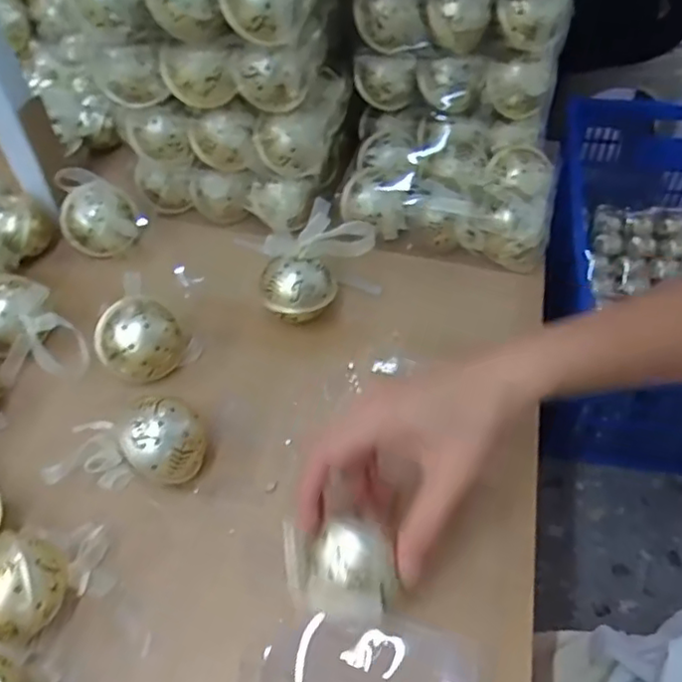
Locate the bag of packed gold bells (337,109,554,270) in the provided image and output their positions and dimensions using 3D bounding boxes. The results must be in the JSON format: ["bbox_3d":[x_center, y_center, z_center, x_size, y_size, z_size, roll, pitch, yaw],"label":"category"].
[{"bbox_3d":[0.094,-0.137,0.553,0.171,0.053,0.132,11,51,13],"label":"bag of packed gold bells"}]

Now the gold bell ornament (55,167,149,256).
[{"bbox_3d":[-0.208,-0.108,0.548,0.064,0.061,0.061,-10,50,-4],"label":"gold bell ornament"}]

